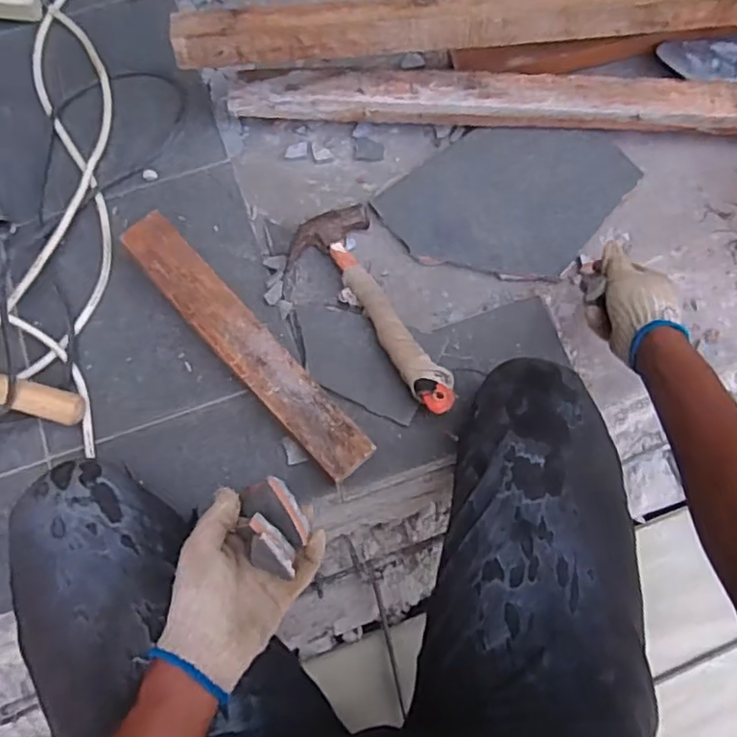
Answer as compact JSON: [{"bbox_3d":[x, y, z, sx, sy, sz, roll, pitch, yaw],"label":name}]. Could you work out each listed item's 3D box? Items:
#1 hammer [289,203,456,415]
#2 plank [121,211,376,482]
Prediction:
[{"bbox_3d":[-0.001,-0.063,0.716,0.109,0.070,0.288,-22,75,-6],"label":"hammer"},{"bbox_3d":[-0.145,-0.028,0.702,0.064,0.043,0.386,-41,78,-11],"label":"plank"}]

